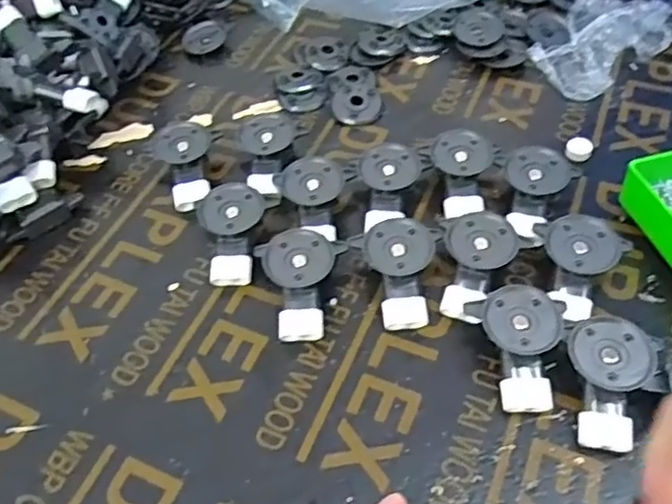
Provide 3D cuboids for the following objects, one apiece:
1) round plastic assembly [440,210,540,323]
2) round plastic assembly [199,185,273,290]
[{"bbox_3d":[0.085,0.007,0.388,0.048,0.031,0.072,29,59,24],"label":"round plastic assembly"},{"bbox_3d":[-0.071,-0.011,0.415,0.042,0.031,0.065,9,53,11],"label":"round plastic assembly"}]

